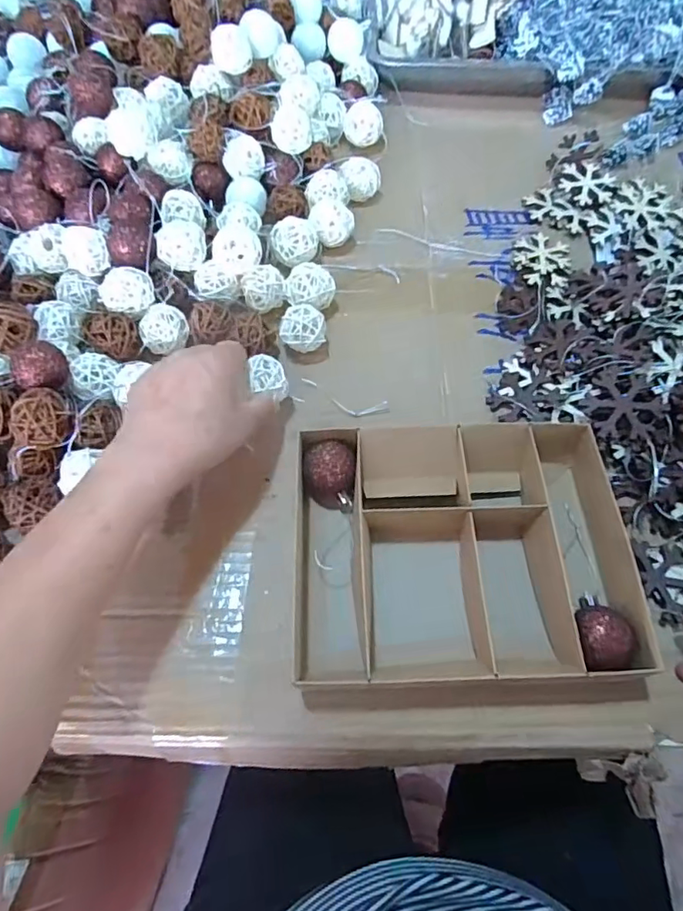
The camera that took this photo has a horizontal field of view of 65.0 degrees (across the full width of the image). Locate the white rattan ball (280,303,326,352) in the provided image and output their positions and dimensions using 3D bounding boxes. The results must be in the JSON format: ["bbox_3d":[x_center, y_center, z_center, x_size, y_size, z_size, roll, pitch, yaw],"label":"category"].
[{"bbox_3d":[-0.032,-0.101,0.442,0.036,0.035,0.033,0,62,0],"label":"white rattan ball"}]

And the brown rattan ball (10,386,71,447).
[{"bbox_3d":[-0.206,-0.025,0.368,0.037,0.032,0.032,-39,69,-19],"label":"brown rattan ball"}]

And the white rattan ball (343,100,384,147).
[{"bbox_3d":[0.023,-0.351,0.568,0.041,0.034,0.037,6,62,3],"label":"white rattan ball"}]

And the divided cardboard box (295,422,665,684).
[{"bbox_3d":[0.075,0.059,0.351,0.204,0.039,0.159,0,62,0],"label":"divided cardboard box"}]

